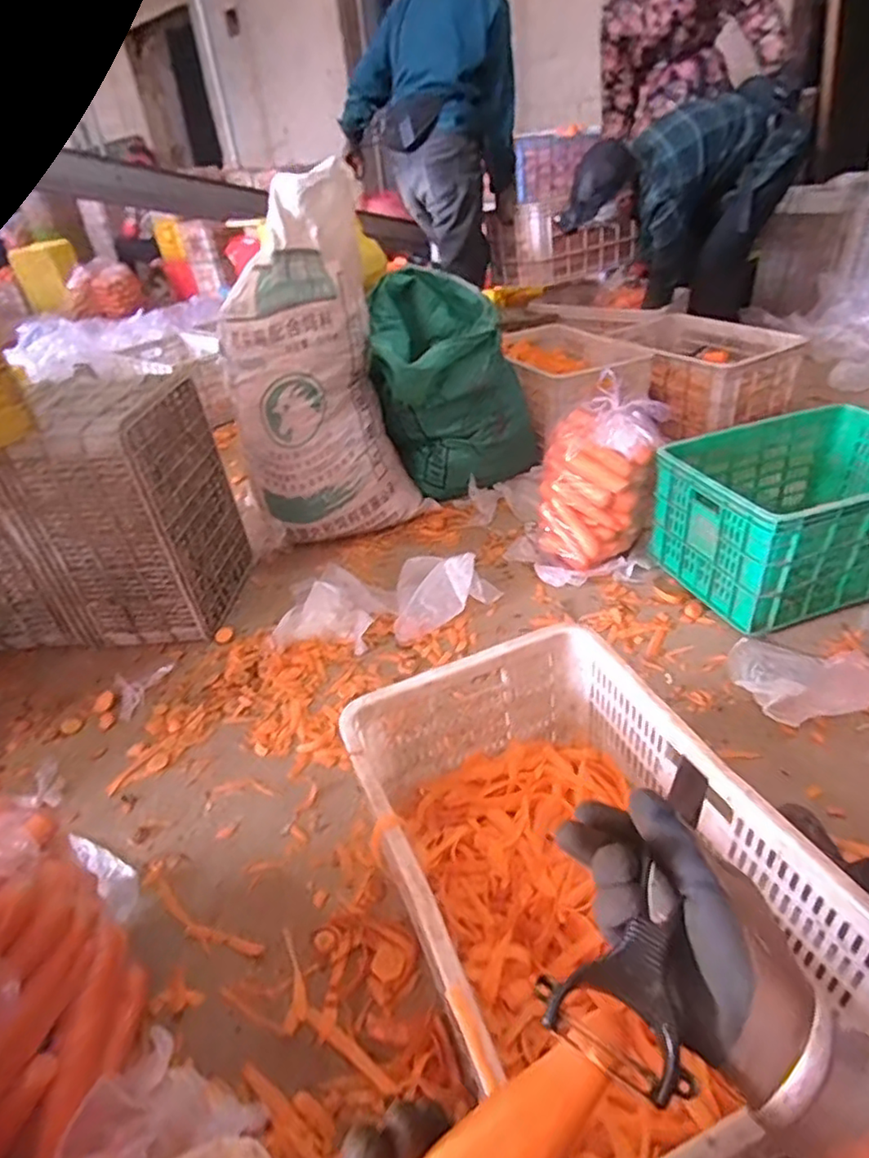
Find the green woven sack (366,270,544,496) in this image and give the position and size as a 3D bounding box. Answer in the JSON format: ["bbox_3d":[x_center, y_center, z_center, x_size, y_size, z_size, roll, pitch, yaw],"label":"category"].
[{"bbox_3d":[0.057,-0.506,1.670,0.414,0.496,0.350,-6,35,3],"label":"green woven sack"}]

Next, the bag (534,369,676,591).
[{"bbox_3d":[0.353,-0.210,1.399,0.299,0.326,0.222,-14,35,-10],"label":"bag"}]

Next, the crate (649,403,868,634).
[{"bbox_3d":[0.775,-0.151,1.312,0.529,0.252,0.381,-14,36,-10],"label":"crate"}]

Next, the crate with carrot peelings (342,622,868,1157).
[{"bbox_3d":[0.149,0.325,0.695,0.351,0.218,0.516,-19,36,-15],"label":"crate with carrot peelings"}]

